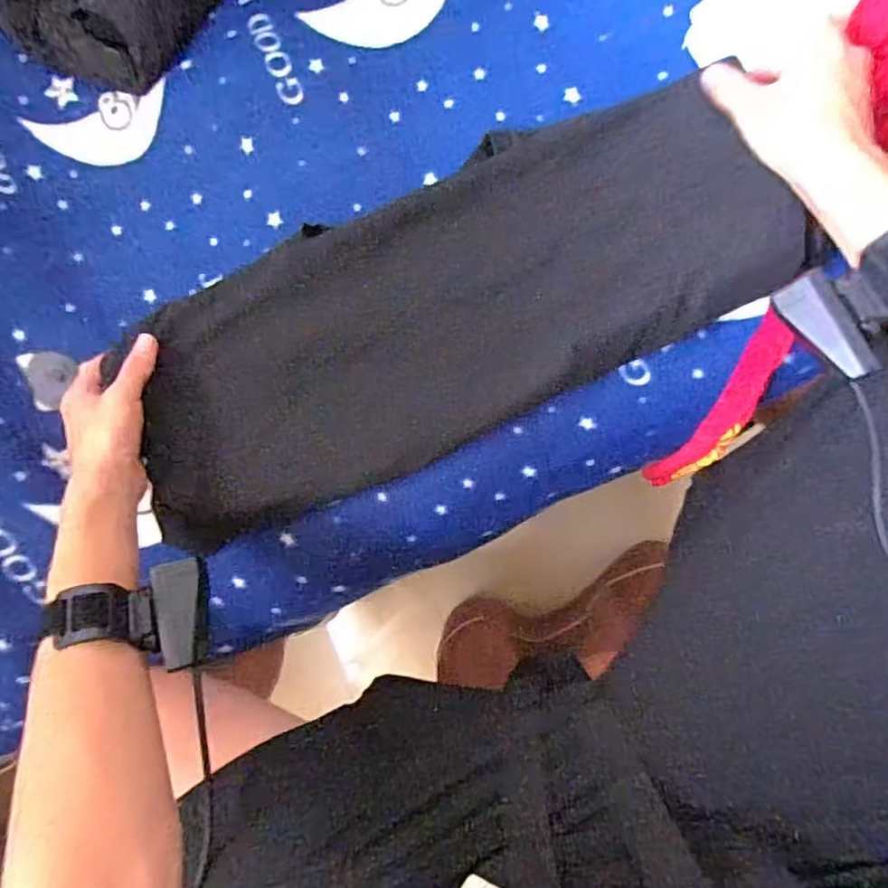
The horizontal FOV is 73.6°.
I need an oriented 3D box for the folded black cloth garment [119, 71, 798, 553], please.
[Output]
[{"bbox_3d":[-0.028,-0.097,0.479,0.479,0.042,0.207,-25,85,5],"label":"folded black cloth garment"}]

